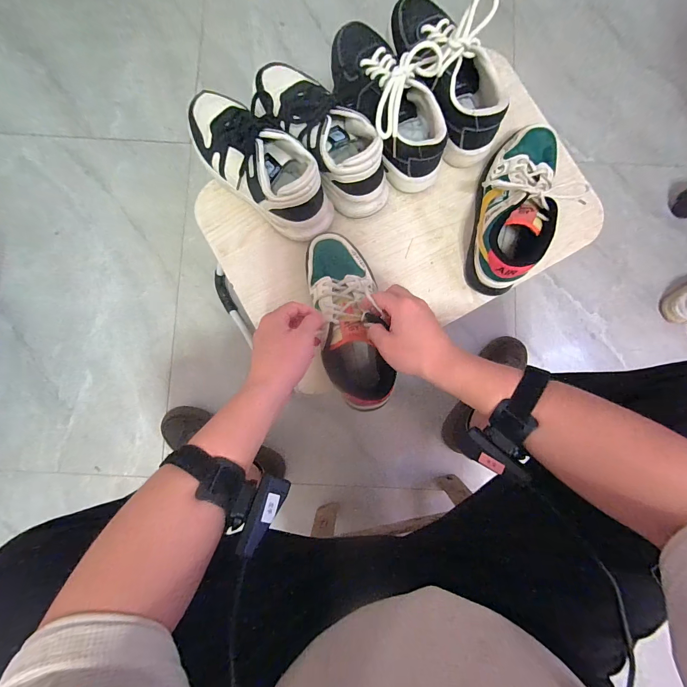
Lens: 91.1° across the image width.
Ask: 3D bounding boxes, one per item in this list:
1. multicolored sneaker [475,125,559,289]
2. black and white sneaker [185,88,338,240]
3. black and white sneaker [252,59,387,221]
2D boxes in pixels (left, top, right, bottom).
[{"bbox_3d":[0.263,-0.211,0.508,0.101,0.091,0.258,17,85,0],"label":"multicolored sneaker"},{"bbox_3d":[-0.130,-0.277,0.501,0.275,0.089,0.110,38,85,2],"label":"black and white sneaker"},{"bbox_3d":[-0.034,-0.326,0.510,0.101,0.086,0.277,-34,87,-4],"label":"black and white sneaker"}]

